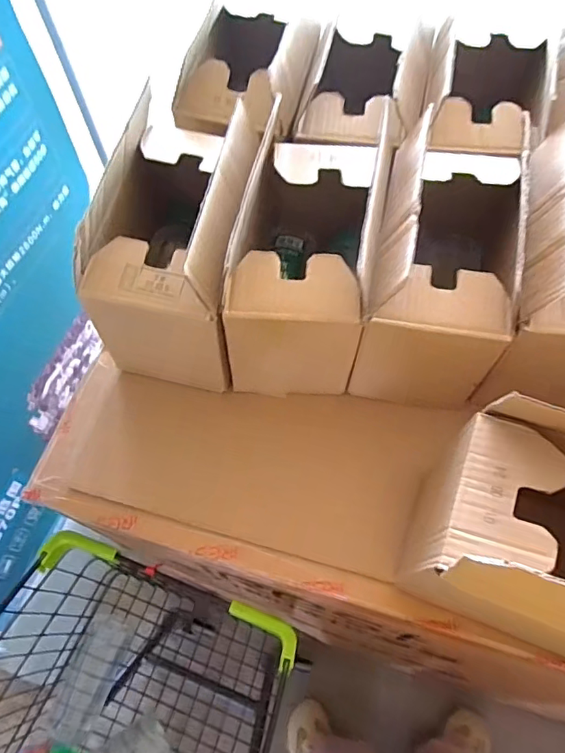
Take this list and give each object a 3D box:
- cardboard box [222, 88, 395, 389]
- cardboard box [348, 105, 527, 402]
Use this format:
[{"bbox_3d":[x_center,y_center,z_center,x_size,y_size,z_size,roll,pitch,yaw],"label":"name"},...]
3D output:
[{"bbox_3d":[0.030,-0.128,0.541,0.136,0.209,0.241,9,64,6],"label":"cardboard box"},{"bbox_3d":[0.165,-0.126,0.530,0.143,0.181,0.240,12,64,7],"label":"cardboard box"}]

